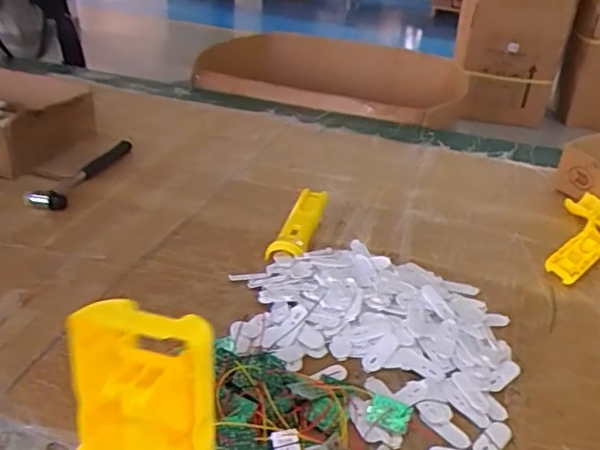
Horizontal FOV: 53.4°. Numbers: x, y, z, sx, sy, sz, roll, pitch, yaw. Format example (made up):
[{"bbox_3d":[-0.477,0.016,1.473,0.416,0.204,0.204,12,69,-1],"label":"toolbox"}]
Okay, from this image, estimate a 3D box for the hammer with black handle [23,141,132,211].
[{"bbox_3d":[-0.329,-0.085,0.925,0.061,0.029,0.236,14,33,15],"label":"hammer with black handle"}]

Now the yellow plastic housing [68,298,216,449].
[{"bbox_3d":[-0.046,0.073,0.178,0.044,0.103,0.021,7,20,4],"label":"yellow plastic housing"}]

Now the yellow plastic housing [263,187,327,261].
[{"bbox_3d":[0.002,0.002,0.798,0.045,0.033,0.155,13,33,15],"label":"yellow plastic housing"}]

